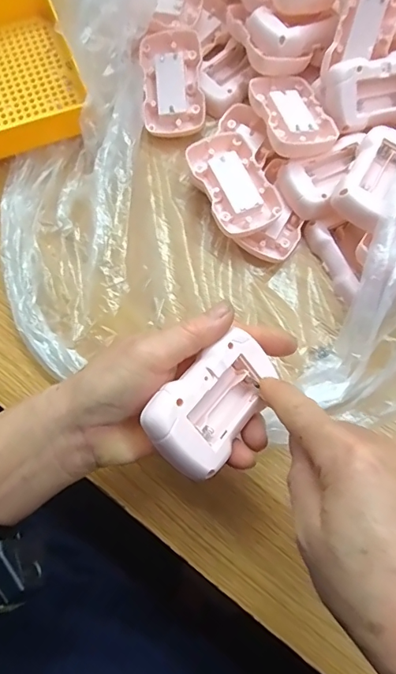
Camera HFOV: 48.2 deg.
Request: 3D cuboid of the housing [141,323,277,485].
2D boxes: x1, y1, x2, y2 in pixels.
[{"bbox_3d":[0.006,0.037,0.257,0.084,0.026,0.051,-44,102,-31],"label":"housing"}]

